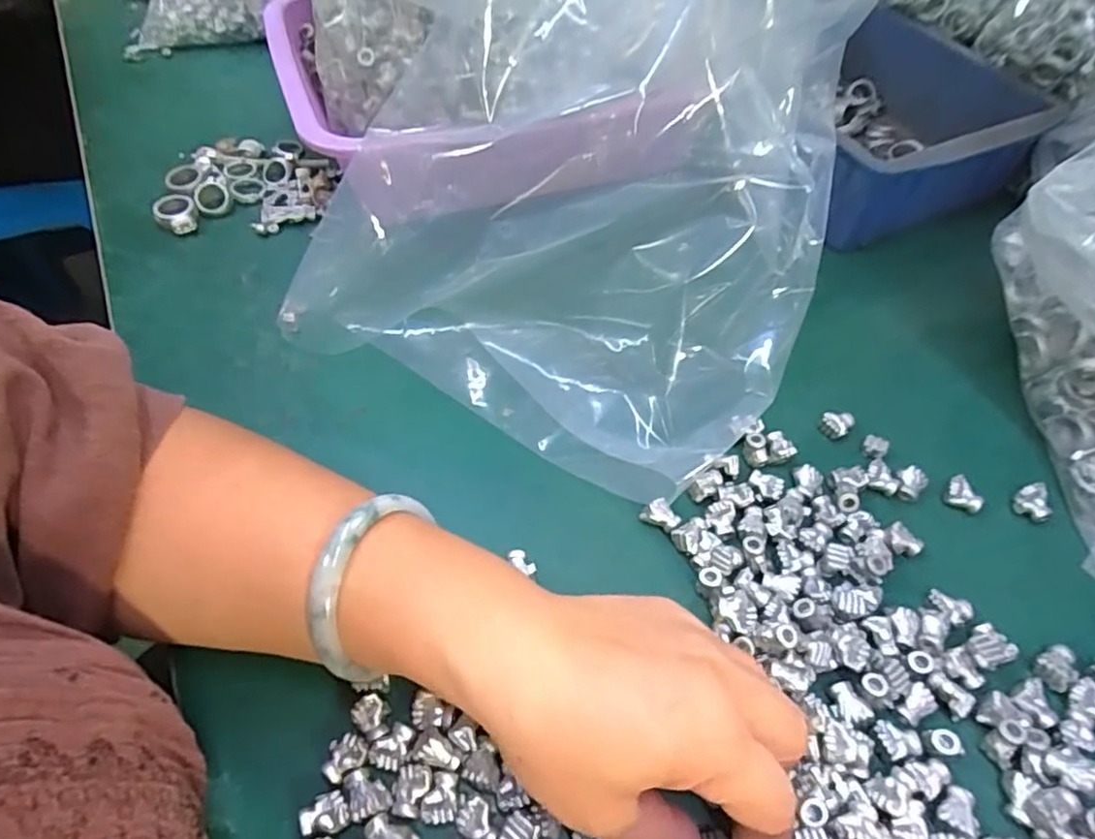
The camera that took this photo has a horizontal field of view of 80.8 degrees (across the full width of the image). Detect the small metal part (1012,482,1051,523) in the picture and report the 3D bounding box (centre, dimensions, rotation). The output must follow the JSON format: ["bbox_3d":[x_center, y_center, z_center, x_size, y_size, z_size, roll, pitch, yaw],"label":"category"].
[{"bbox_3d":[0.248,0.042,0.327,0.018,0.010,0.017,-25,58,-19],"label":"small metal part"}]

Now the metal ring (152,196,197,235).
[{"bbox_3d":[-0.247,-0.137,0.429,0.025,0.010,0.030,-30,60,-22],"label":"metal ring"}]

